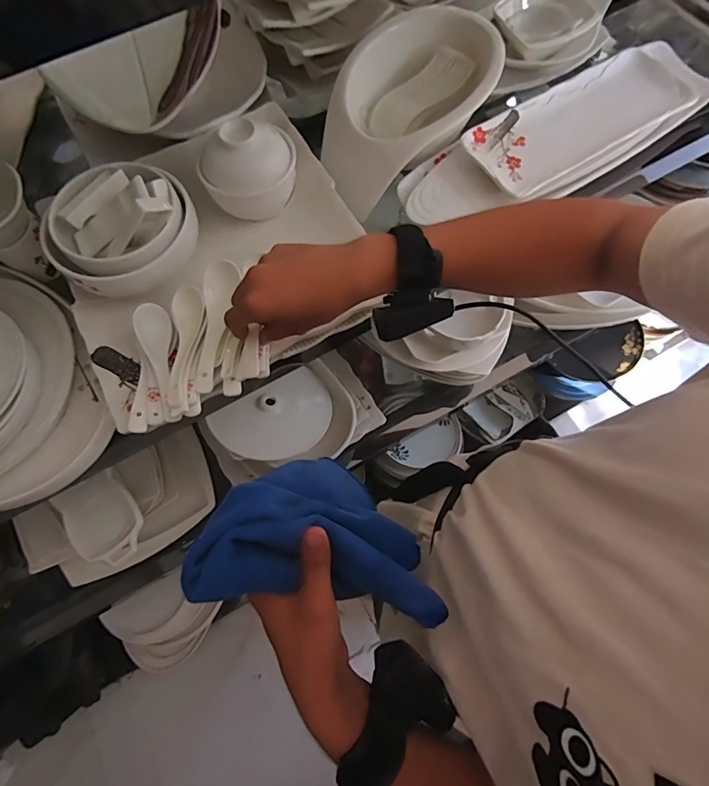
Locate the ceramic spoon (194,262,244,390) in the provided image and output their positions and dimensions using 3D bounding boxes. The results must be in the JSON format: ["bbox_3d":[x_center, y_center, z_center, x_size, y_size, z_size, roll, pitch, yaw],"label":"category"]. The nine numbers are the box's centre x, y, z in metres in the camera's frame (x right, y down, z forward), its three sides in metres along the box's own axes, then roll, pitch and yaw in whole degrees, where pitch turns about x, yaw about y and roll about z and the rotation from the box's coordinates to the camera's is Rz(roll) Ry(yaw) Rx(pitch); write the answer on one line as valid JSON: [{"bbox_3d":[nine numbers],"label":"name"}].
[{"bbox_3d":[-0.141,-0.067,0.439,0.034,0.028,0.131,6,72,3],"label":"ceramic spoon"}]

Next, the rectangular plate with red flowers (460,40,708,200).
[{"bbox_3d":[0.307,-0.354,0.566,0.357,0.034,0.128,-33,74,-9],"label":"rectangular plate with red flowers"}]

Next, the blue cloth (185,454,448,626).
[{"bbox_3d":[-0.012,0.098,0.317,0.163,0.114,0.104,9,72,4],"label":"blue cloth"}]

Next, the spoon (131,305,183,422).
[{"bbox_3d":[-0.197,-0.033,0.440,0.033,0.024,0.131,-17,72,-4],"label":"spoon"}]

